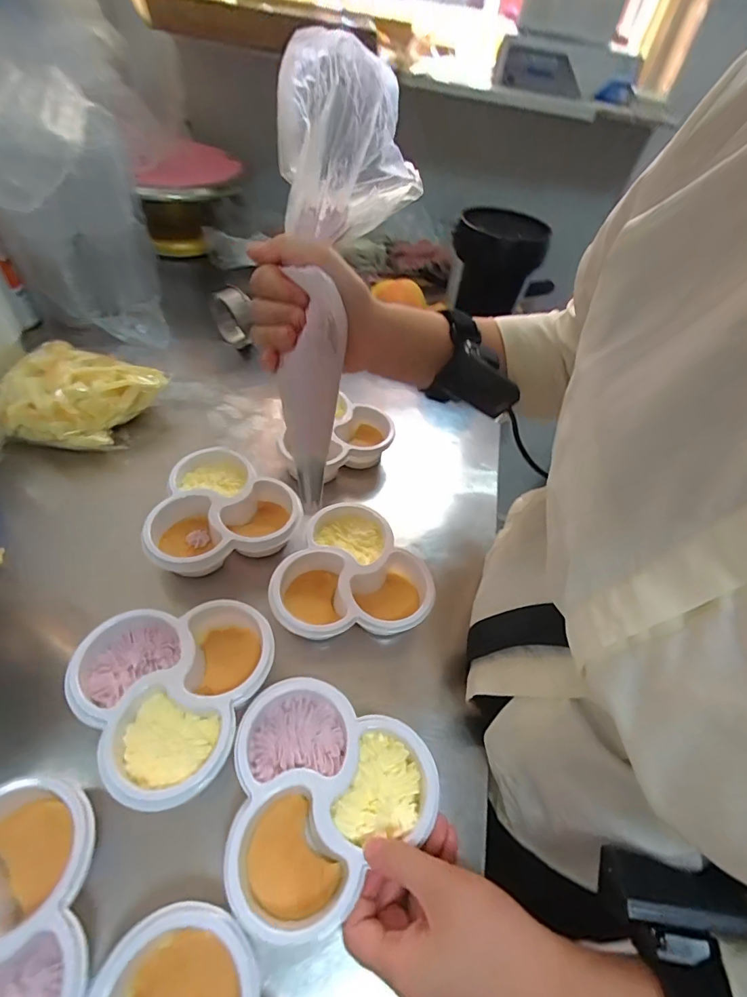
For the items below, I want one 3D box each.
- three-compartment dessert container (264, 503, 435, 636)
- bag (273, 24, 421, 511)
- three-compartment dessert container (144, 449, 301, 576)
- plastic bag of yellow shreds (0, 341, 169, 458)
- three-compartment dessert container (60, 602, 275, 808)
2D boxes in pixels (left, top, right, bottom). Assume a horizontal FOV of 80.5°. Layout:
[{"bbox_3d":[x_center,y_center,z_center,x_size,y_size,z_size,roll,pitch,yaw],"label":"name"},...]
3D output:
[{"bbox_3d":[-0.028,0.076,0.418,0.137,0.043,0.144,-23,57,-24],"label":"three-compartment dessert container"},{"bbox_3d":[-0.027,-0.156,0.321,0.107,0.114,0.308,4,86,-3],"label":"bag"},{"bbox_3d":[-0.150,0.013,0.446,0.138,0.045,0.133,-12,53,-17],"label":"three-compartment dessert container"},{"bbox_3d":[-0.371,-0.099,0.494,0.258,0.083,0.141,-32,61,-29],"label":"plastic bag of yellow shreds"},{"bbox_3d":[-0.147,0.153,0.334,0.137,0.054,0.131,-7,52,-13],"label":"three-compartment dessert container"}]

